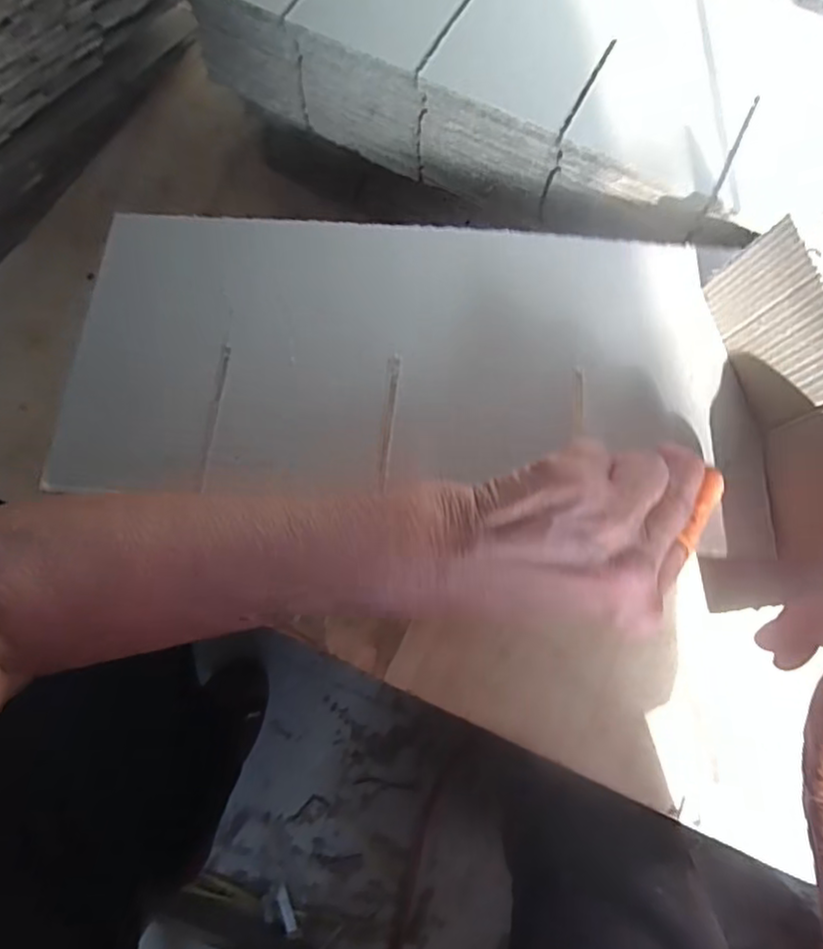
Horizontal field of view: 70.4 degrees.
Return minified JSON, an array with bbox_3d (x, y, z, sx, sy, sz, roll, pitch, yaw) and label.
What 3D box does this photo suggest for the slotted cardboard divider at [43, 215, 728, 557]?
[{"bbox_3d":[-0.011,-0.061,0.310,0.336,0.010,0.159,5,74,5],"label":"slotted cardboard divider"}]

